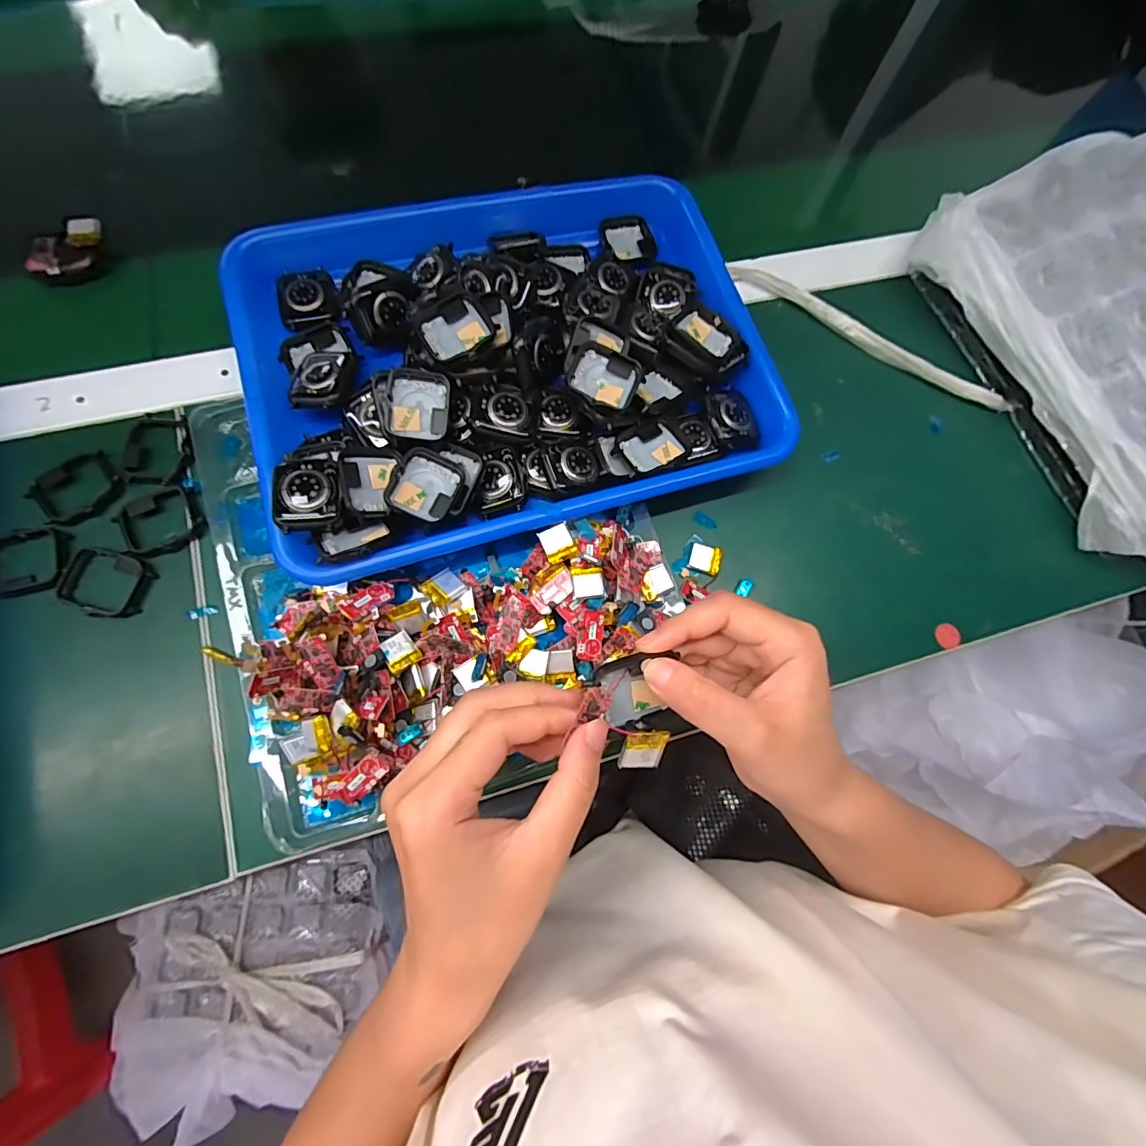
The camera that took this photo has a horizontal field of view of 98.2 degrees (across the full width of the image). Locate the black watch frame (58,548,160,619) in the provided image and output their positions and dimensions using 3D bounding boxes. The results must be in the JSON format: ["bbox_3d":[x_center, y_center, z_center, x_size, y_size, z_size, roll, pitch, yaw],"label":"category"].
[{"bbox_3d":[-0.273,0.007,0.292,0.045,0.009,0.036,14,78,3],"label":"black watch frame"}]

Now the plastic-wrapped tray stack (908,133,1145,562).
[{"bbox_3d":[0.429,-0.175,0.355,0.266,0.047,0.291,-23,79,-5],"label":"plastic-wrapped tray stack"}]

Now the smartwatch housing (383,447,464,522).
[{"bbox_3d":[-0.086,-0.051,0.290,0.035,0.010,0.040,22,74,-6],"label":"smartwatch housing"}]

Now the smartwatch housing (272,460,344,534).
[{"bbox_3d":[-0.147,-0.044,0.275,0.035,0.007,0.041,-9,81,-13],"label":"smartwatch housing"}]

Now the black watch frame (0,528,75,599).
[{"bbox_3d":[-0.324,-0.006,0.293,0.050,0.007,0.038,-10,78,-3],"label":"black watch frame"}]

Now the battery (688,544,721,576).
[{"bbox_3d":[0.088,-0.010,0.328,0.020,0.004,0.018,17,78,3],"label":"battery"}]

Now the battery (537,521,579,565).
[{"bbox_3d":[-0.009,-0.017,0.295,0.018,0.007,0.021,-21,79,-5],"label":"battery"}]

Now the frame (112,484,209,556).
[{"bbox_3d":[-0.252,-0.031,0.304,0.042,0.010,0.039,-27,80,-6],"label":"frame"}]

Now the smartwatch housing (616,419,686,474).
[{"bbox_3d":[0.049,-0.081,0.315,0.038,0.011,0.034,-24,79,-5],"label":"smartwatch housing"}]

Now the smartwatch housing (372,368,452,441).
[{"bbox_3d":[-0.095,-0.099,0.296,0.042,0.011,0.042,-6,92,-13],"label":"smartwatch housing"}]

